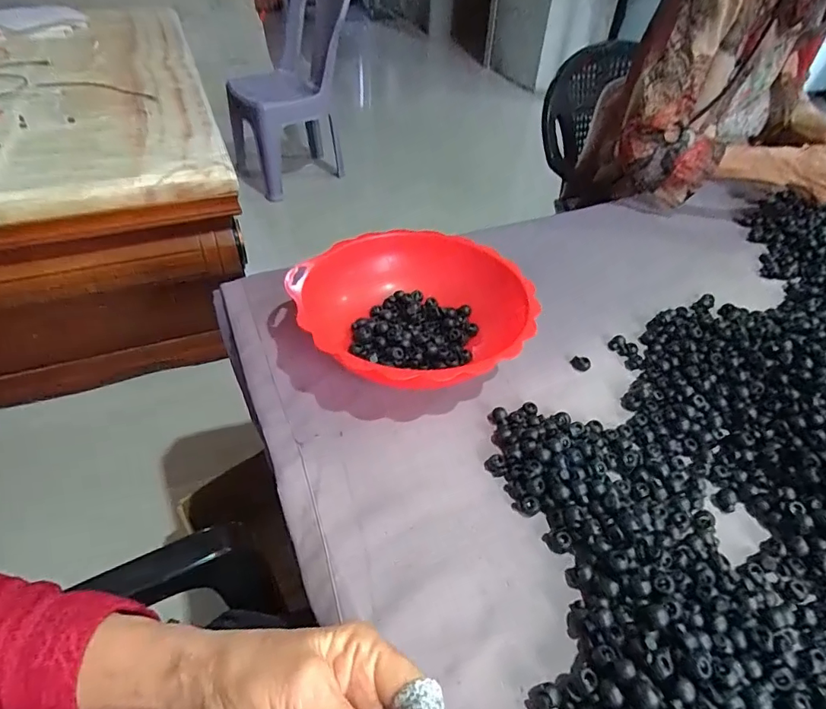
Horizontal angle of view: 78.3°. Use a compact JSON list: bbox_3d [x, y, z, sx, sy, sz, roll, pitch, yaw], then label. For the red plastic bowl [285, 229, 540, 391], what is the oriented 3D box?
[{"bbox_3d":[0.006,-0.040,0.541,0.215,0.072,0.232,1,43,-1],"label":"red plastic bowl"}]

